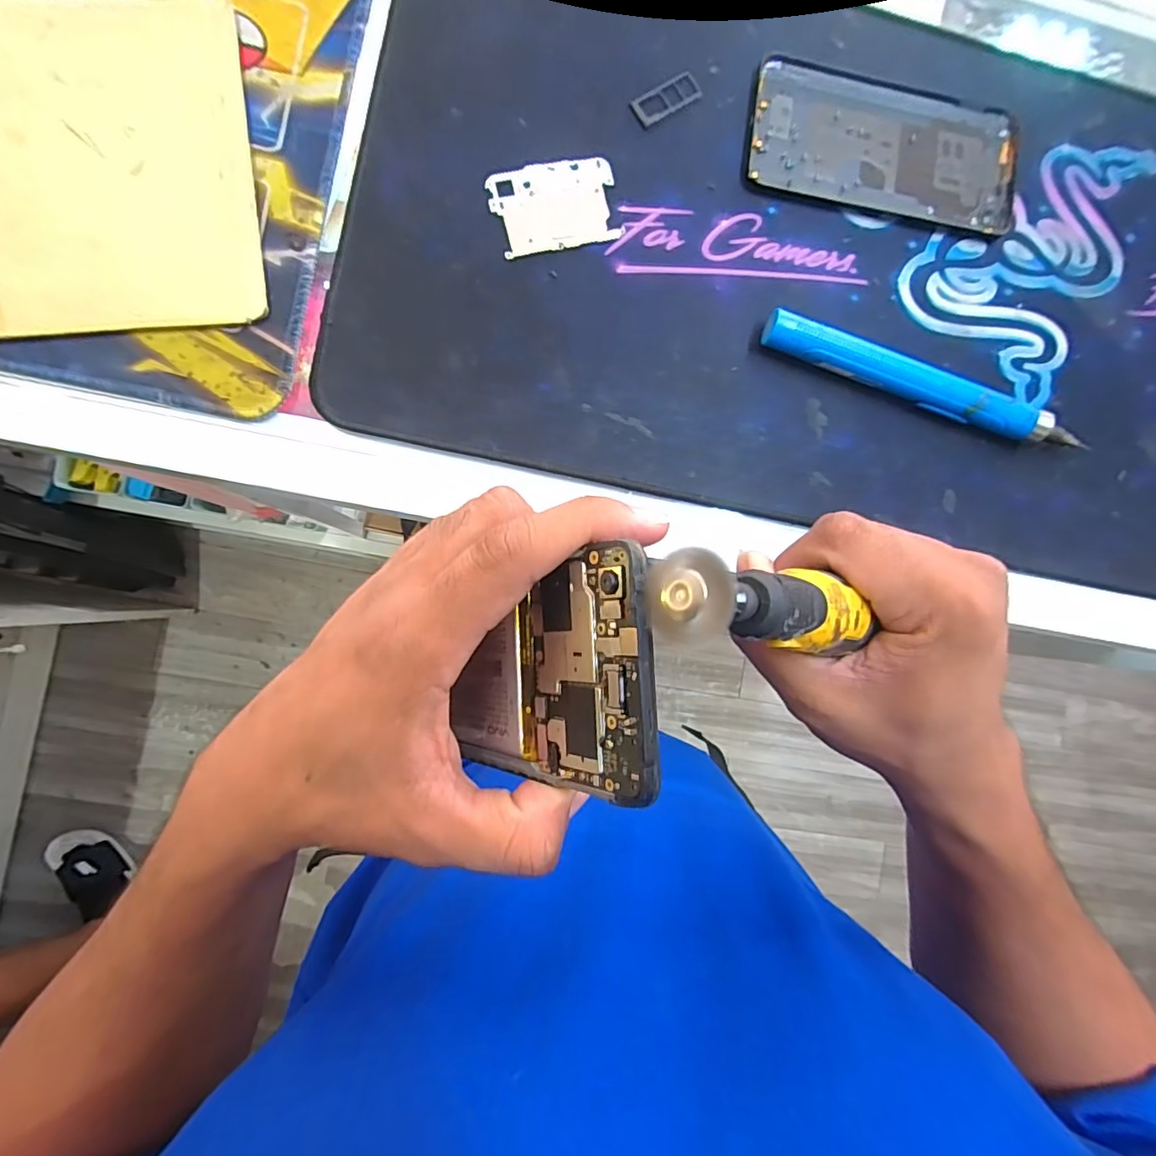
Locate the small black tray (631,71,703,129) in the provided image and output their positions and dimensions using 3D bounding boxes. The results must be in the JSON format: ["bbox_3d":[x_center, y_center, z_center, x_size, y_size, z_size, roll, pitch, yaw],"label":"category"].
[{"bbox_3d":[0.048,-0.258,0.294,0.042,0.004,0.016,-35,92,-6],"label":"small black tray"}]

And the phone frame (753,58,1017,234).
[{"bbox_3d":[0.172,-0.243,0.308,0.155,0.005,0.078,8,88,-6],"label":"phone frame"}]

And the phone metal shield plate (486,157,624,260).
[{"bbox_3d":[-0.011,-0.194,0.285,0.064,0.004,0.043,-15,90,-6],"label":"phone metal shield plate"}]

